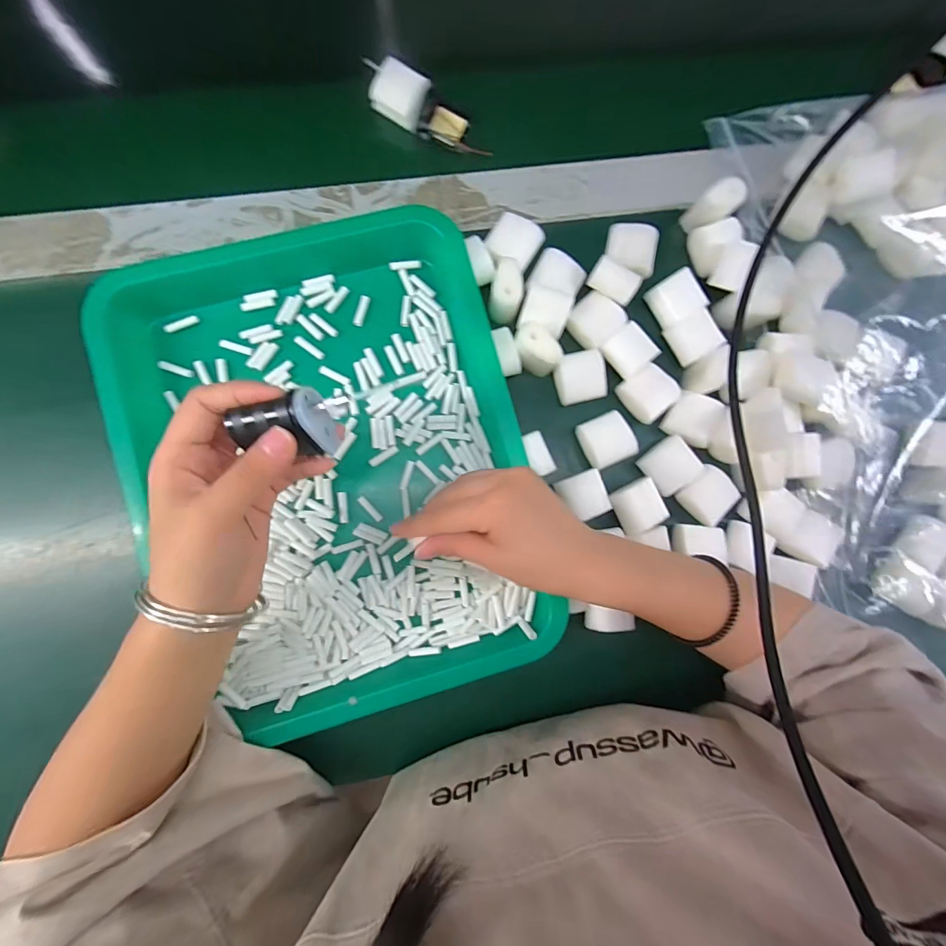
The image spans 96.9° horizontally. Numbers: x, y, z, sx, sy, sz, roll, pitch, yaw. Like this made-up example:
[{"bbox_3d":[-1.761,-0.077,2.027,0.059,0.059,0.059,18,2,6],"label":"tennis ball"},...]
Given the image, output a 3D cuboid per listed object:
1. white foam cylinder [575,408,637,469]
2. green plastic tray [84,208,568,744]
[{"bbox_3d":[0.100,-0.025,0.319,0.035,0.025,0.037,-24,87,-6],"label":"white foam cylinder"},{"bbox_3d":[-0.099,-0.011,0.298,0.260,0.031,0.337,-12,86,-5],"label":"green plastic tray"}]

